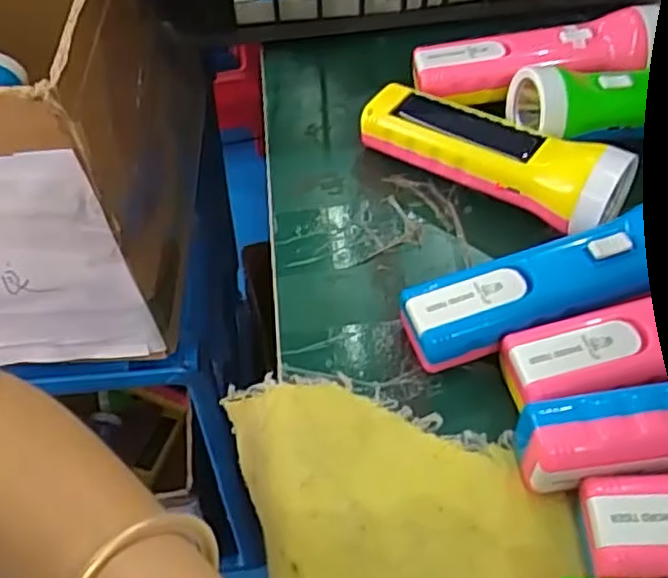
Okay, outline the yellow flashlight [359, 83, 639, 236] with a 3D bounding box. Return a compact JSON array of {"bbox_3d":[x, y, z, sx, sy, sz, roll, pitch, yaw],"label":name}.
[{"bbox_3d":[0.091,-0.079,0.411,0.162,0.055,0.050,36,60,23],"label":"yellow flashlight"}]

